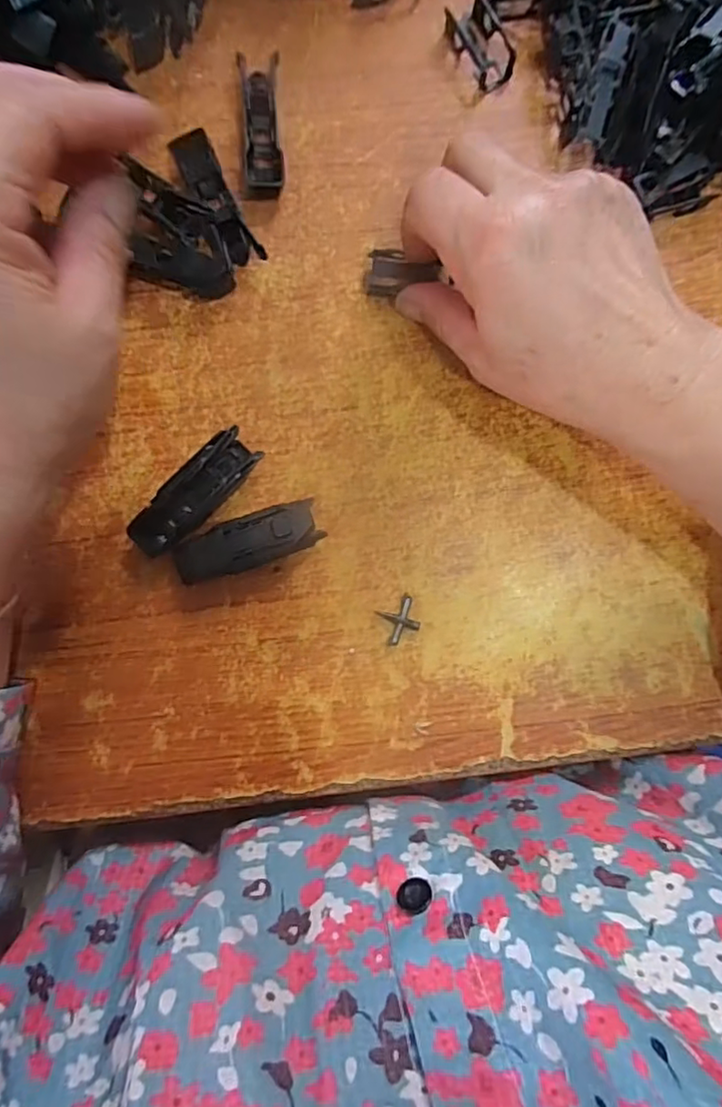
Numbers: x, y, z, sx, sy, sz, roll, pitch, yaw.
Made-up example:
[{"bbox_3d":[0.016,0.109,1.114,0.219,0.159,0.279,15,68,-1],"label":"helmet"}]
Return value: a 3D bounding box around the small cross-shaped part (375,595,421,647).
[{"bbox_3d":[0.018,0.031,0.274,0.017,0.004,0.018,-24,87,-3],"label":"small cross-shaped part"}]

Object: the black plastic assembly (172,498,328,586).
[{"bbox_3d":[-0.051,-0.005,0.270,0.066,0.015,0.022,-20,87,-3],"label":"black plastic assembly"}]

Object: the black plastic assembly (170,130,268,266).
[{"bbox_3d":[-0.067,-0.167,0.280,0.017,0.015,0.064,-29,87,-3],"label":"black plastic assembly"}]

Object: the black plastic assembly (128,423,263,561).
[{"bbox_3d":[-0.075,-0.027,0.270,0.021,0.016,0.067,44,86,2],"label":"black plastic assembly"}]

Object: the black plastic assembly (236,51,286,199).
[{"bbox_3d":[-0.048,-0.206,0.286,0.019,0.012,0.066,-3,86,-2],"label":"black plastic assembly"}]

